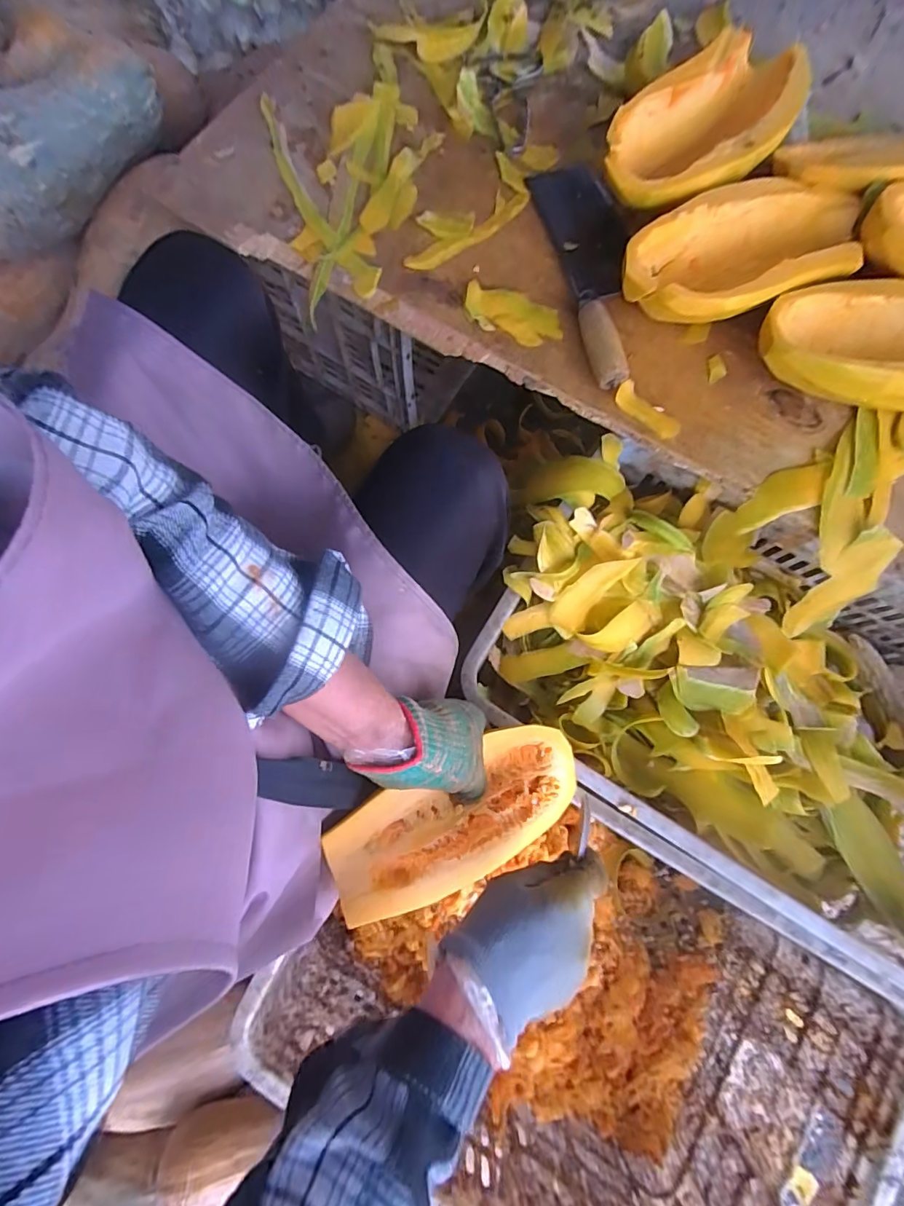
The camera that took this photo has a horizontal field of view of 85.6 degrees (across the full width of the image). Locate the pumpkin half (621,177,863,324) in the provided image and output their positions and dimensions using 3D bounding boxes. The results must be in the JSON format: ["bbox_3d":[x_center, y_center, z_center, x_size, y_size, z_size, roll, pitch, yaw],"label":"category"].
[{"bbox_3d":[0.280,-0.329,0.469,0.243,0.060,0.114,-18,77,-4],"label":"pumpkin half"}]

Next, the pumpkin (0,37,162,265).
[{"bbox_3d":[-0.490,-0.526,0.579,0.329,0.099,0.100,-39,80,-8],"label":"pumpkin"}]

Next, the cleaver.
[{"bbox_3d":[0.147,-0.333,0.484,0.078,0.023,0.260,-14,77,-3],"label":"cleaver"}]

